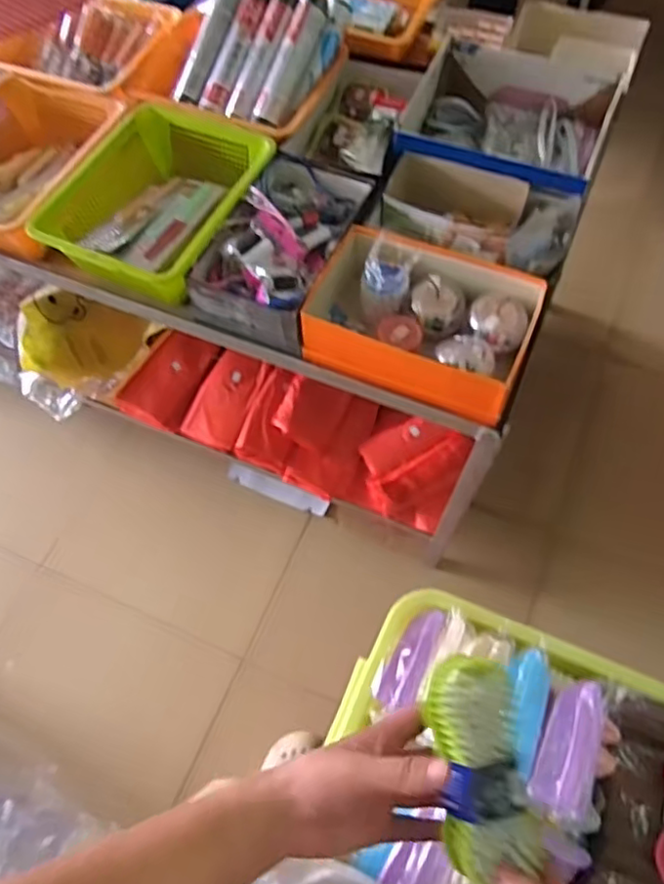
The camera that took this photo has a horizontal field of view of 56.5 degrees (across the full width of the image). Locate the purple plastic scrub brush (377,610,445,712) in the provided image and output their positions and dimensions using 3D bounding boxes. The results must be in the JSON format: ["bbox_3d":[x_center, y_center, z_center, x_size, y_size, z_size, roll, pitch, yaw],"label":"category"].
[{"bbox_3d":[0.101,0.270,0.777,0.046,0.028,0.133,24,66,13],"label":"purple plastic scrub brush"}]

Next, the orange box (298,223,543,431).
[{"bbox_3d":[0.131,-0.196,0.965,0.347,0.115,0.217,23,66,13],"label":"orange box"}]

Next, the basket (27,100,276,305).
[{"bbox_3d":[-0.279,-0.426,1.070,0.269,0.109,0.388,20,65,12],"label":"basket"}]

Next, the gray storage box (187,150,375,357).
[{"bbox_3d":[-0.081,-0.333,1.041,0.199,0.123,0.333,21,66,12],"label":"gray storage box"}]

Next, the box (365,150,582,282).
[{"bbox_3d":[0.237,-0.369,1.053,0.318,0.118,0.232,22,66,13],"label":"box"}]

